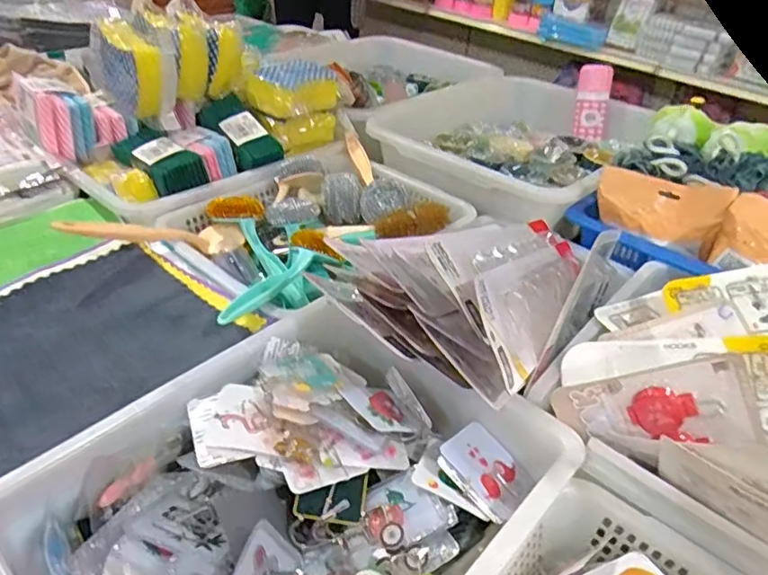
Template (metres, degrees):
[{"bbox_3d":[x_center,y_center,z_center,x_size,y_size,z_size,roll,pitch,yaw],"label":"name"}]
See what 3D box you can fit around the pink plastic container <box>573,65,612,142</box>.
[{"bbox_3d":[0.430,-0.380,1.198,0.060,0.149,0.040,2,12,-5],"label":"pink plastic container"}]

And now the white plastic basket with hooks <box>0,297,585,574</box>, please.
[{"bbox_3d":[-0.073,0.189,0.494,0.320,0.095,0.396,30,43,29],"label":"white plastic basket with hooks"}]

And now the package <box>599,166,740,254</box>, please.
[{"bbox_3d":[0.376,-0.110,0.797,0.158,0.087,0.030,24,10,25],"label":"package"}]

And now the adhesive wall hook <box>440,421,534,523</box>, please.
[{"bbox_3d":[0.096,0.167,0.536,0.081,0.005,0.079,47,32,20],"label":"adhesive wall hook"}]

